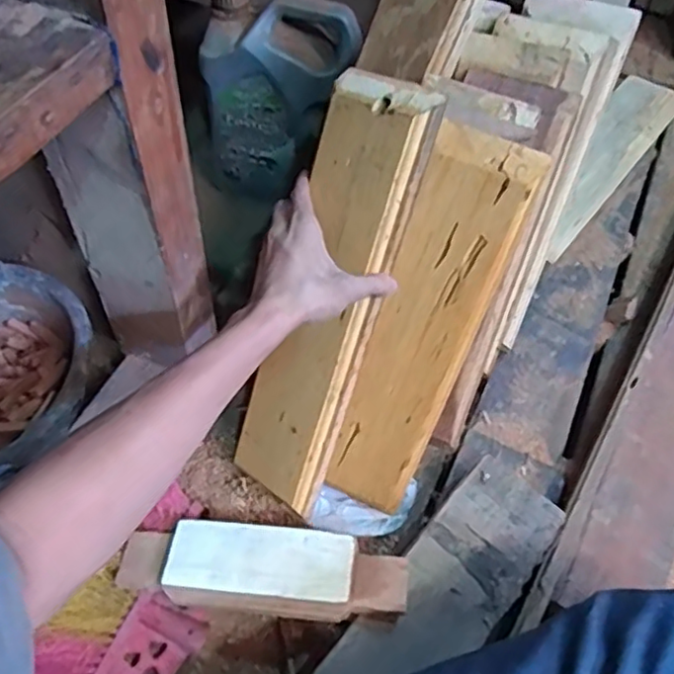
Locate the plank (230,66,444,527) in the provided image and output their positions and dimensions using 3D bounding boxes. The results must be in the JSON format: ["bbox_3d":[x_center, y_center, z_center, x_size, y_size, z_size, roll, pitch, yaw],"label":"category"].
[{"bbox_3d":[-0.010,-0.028,0.581,0.104,0.403,0.040,23,20,14],"label":"plank"}]

